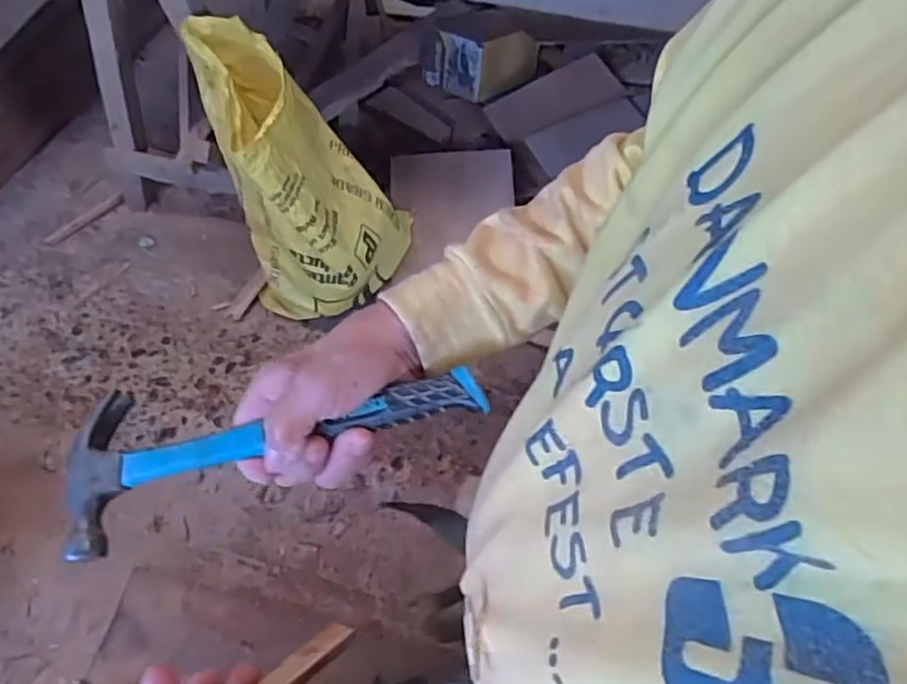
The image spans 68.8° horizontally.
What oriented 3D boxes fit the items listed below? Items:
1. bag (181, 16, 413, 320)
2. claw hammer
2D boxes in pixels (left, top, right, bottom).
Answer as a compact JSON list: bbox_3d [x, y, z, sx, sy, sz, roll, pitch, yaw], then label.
[{"bbox_3d":[-0.266,-0.313,1.375,0.374,0.532,0.380,-14,57,-12],"label":"bag"},{"bbox_3d":[-0.114,0.060,0.415,0.268,0.022,0.097,-12,56,5],"label":"claw hammer"}]

